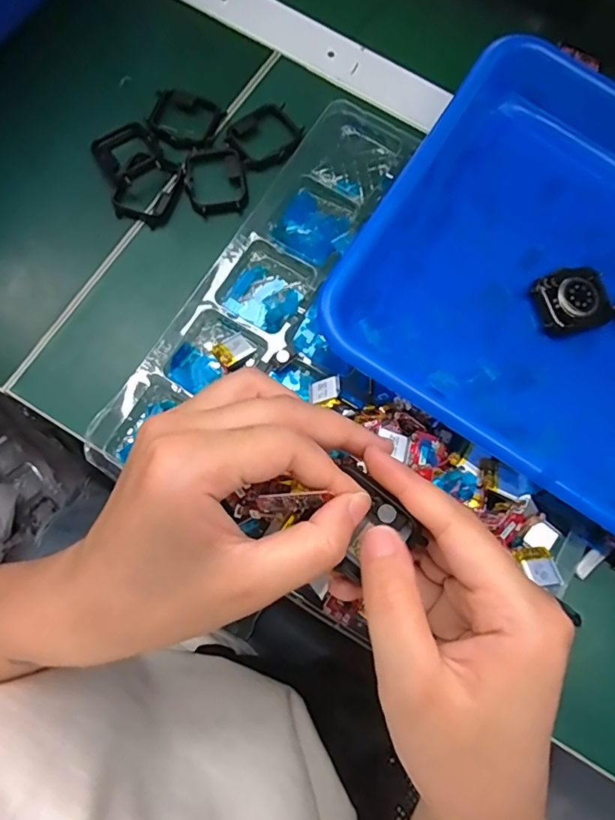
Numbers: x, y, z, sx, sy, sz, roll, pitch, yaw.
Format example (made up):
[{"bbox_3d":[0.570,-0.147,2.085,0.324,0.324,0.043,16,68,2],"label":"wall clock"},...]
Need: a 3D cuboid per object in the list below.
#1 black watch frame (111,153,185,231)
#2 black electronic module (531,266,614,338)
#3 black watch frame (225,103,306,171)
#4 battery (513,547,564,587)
[{"bbox_3d":[-0.099,-0.138,0.317,0.036,0.013,0.041,23,75,2],"label":"black watch frame"},{"bbox_3d":[0.153,-0.063,0.292,0.043,0.012,0.034,-14,77,-7],"label":"black electronic module"},{"bbox_3d":[-0.027,-0.179,0.330,0.048,0.005,0.039,-34,80,-11],"label":"black watch frame"},{"bbox_3d":[0.122,0.083,0.269,0.020,0.004,0.020,-7,59,-4],"label":"battery"}]

